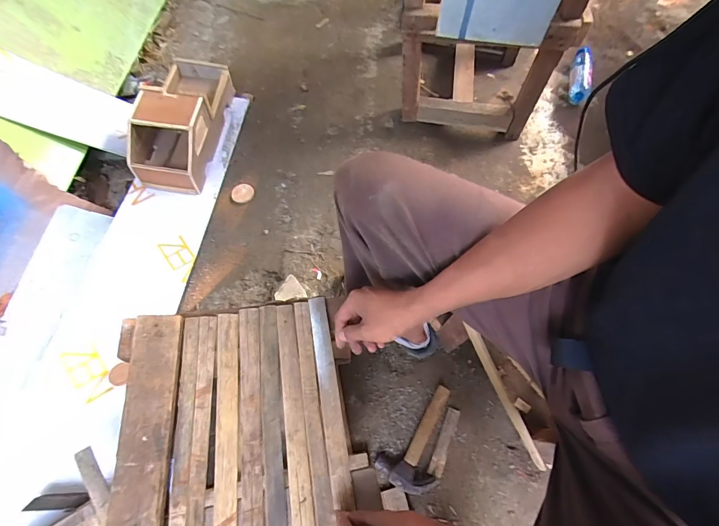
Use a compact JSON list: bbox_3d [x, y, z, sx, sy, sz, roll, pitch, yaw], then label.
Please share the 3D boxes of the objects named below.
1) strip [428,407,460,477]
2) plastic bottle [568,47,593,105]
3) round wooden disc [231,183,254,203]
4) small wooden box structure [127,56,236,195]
[{"bbox_3d":[0.180,0.375,0.786,0.028,0.009,0.136,21,67,10],"label":"strip"},{"bbox_3d":[0.681,-0.579,1.143,0.063,0.059,0.200,16,65,9],"label":"plastic bottle"},{"bbox_3d":[-0.330,-0.197,1.053,0.065,0.014,0.059,26,67,11],"label":"round wooden disc"},{"bbox_3d":[-0.499,-0.411,1.051,0.195,0.172,0.409,10,65,5],"label":"small wooden box structure"}]

